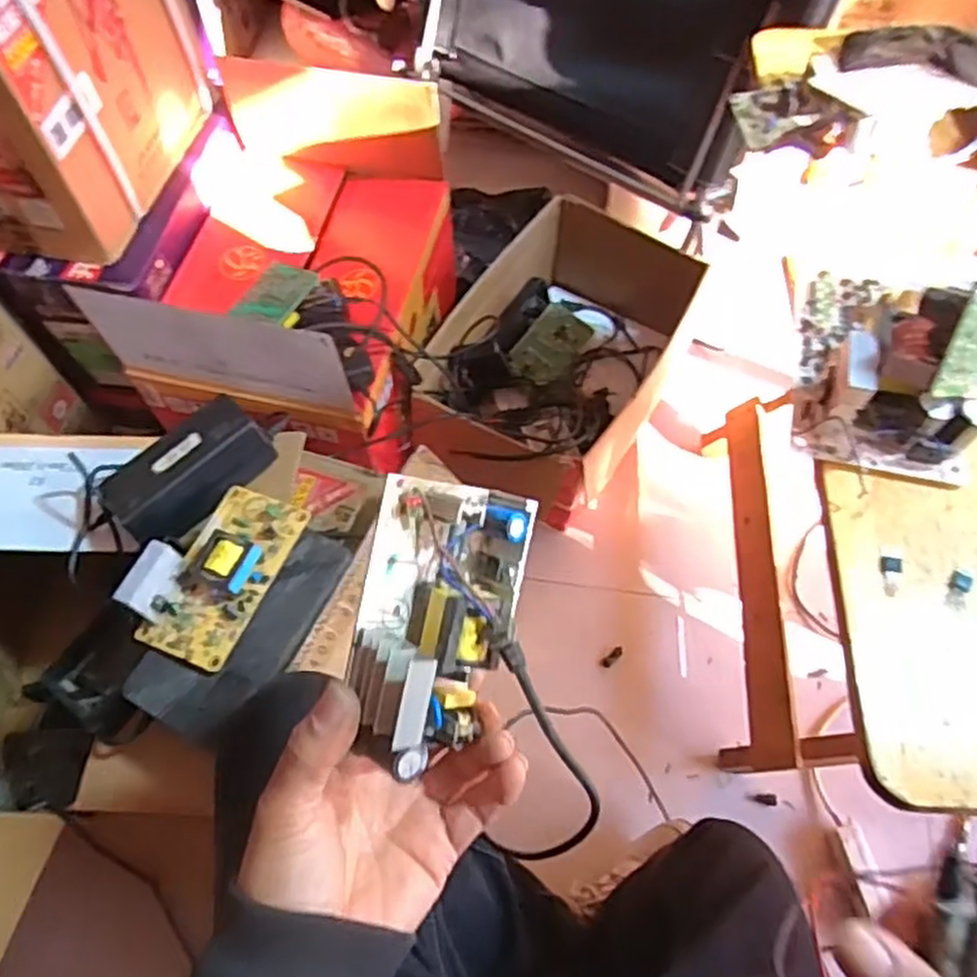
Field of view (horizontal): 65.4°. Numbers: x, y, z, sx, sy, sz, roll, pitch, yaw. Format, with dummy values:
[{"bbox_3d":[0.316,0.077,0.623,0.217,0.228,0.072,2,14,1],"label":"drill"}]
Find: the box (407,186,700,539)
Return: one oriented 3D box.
[{"bbox_3d":[0.105,-0.184,1.070,0.279,0.164,0.470,23,65,13],"label":"box"}]

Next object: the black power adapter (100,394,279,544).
[{"bbox_3d":[-0.286,-0.017,0.725,0.151,0.032,0.088,-41,69,-19],"label":"black power adapter"}]

